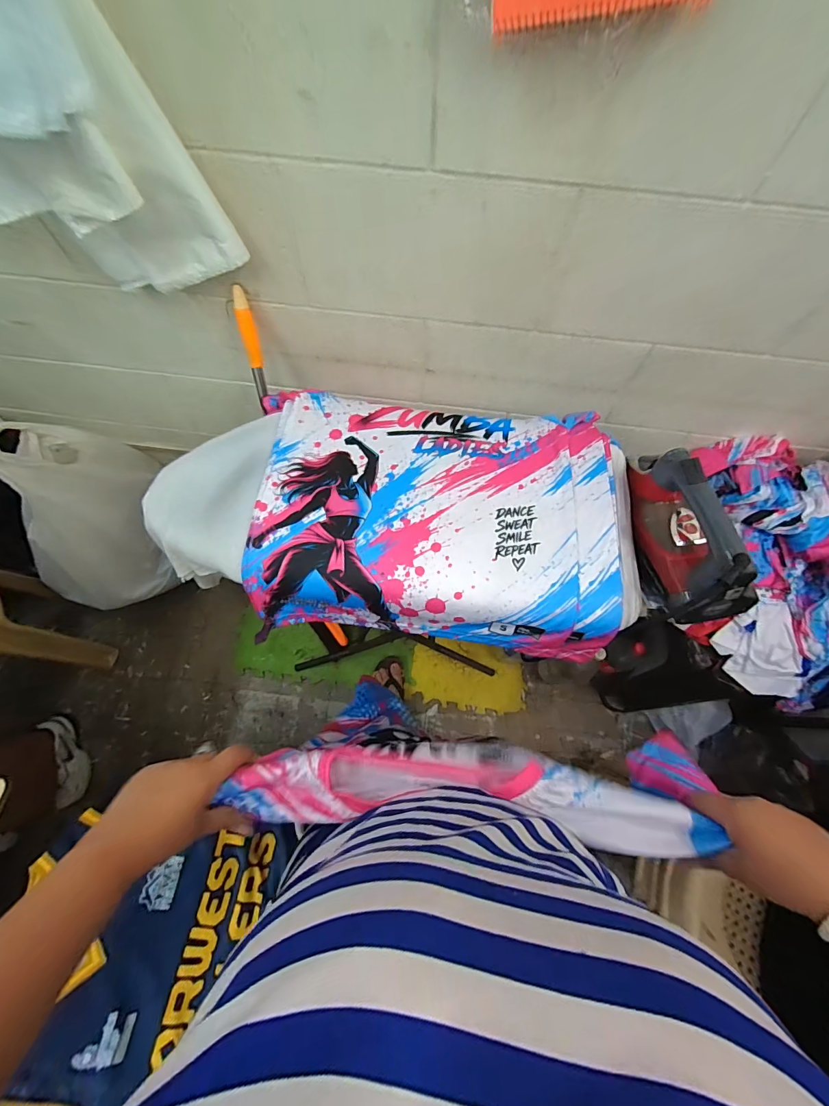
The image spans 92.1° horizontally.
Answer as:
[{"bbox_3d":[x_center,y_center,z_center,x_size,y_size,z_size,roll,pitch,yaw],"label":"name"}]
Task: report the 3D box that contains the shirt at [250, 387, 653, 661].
[{"bbox_3d":[0.049,-0.060,0.658,0.599,0.096,0.392,4,70,0],"label":"shirt"}]

